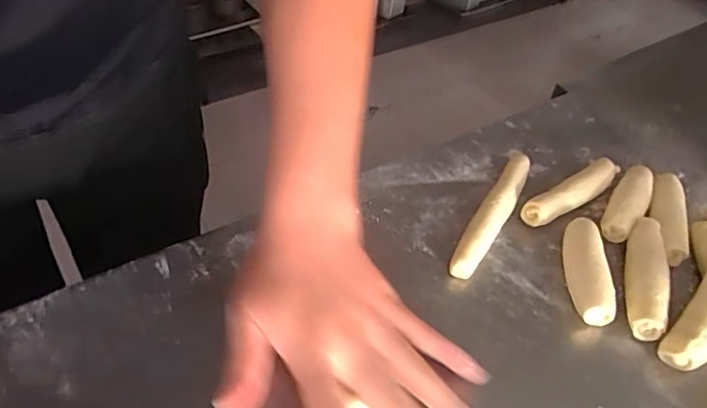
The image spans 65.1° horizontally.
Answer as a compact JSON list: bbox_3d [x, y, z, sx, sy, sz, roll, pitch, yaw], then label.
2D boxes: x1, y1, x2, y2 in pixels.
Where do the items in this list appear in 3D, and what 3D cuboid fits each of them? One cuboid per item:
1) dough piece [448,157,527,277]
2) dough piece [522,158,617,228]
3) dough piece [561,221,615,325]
[{"bbox_3d":[0.122,0.006,0.475,0.023,0.025,0.169,25,48,18],"label":"dough piece"},{"bbox_3d":[0.198,-0.011,0.501,0.117,0.026,0.030,-27,53,-29],"label":"dough piece"},{"bbox_3d":[0.180,0.050,0.432,0.026,0.029,0.092,9,45,4],"label":"dough piece"}]

